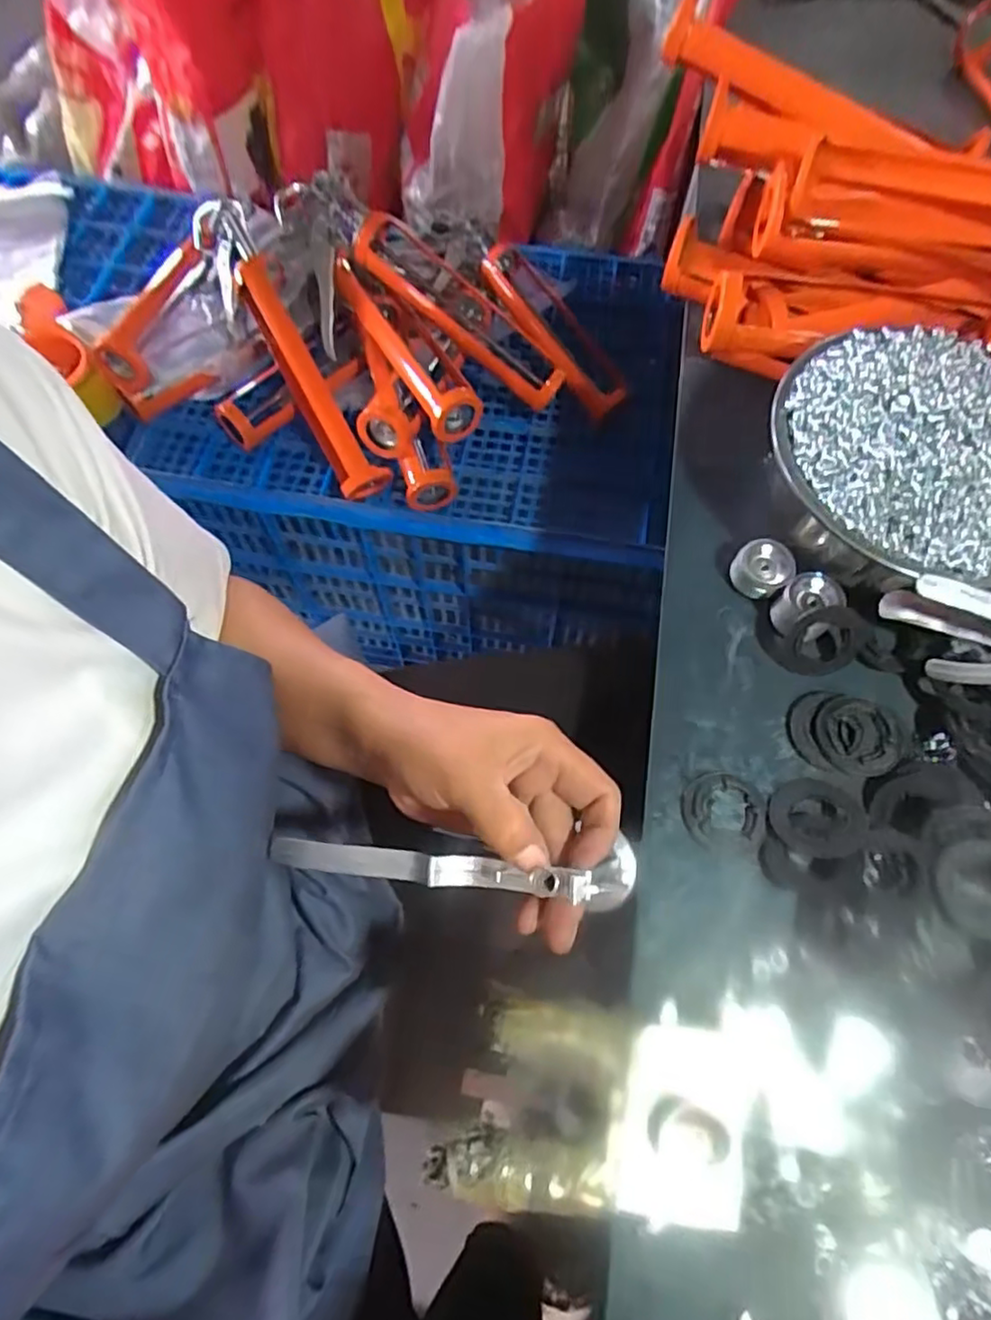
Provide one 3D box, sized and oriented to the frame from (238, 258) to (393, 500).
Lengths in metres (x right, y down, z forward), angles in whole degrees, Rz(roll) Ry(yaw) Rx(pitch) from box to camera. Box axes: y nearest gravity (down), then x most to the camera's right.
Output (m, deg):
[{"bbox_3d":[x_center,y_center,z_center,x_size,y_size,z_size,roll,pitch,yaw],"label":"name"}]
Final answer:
[{"bbox_3d":[-0.184,-0.277,0.642,0.045,0.043,0.238,-30,96,-13],"label":"frame"}]

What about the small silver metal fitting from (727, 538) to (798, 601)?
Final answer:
[{"bbox_3d":[0.172,-0.058,0.420,0.034,0.028,0.035,32,70,12],"label":"small silver metal fitting"}]

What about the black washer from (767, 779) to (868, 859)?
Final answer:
[{"bbox_3d":[0.178,0.087,0.357,0.050,0.009,0.042,5,67,2],"label":"black washer"}]

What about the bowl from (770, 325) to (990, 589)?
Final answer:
[{"bbox_3d":[0.262,-0.121,0.397,0.181,0.064,0.176,0,67,-1],"label":"bowl"}]

